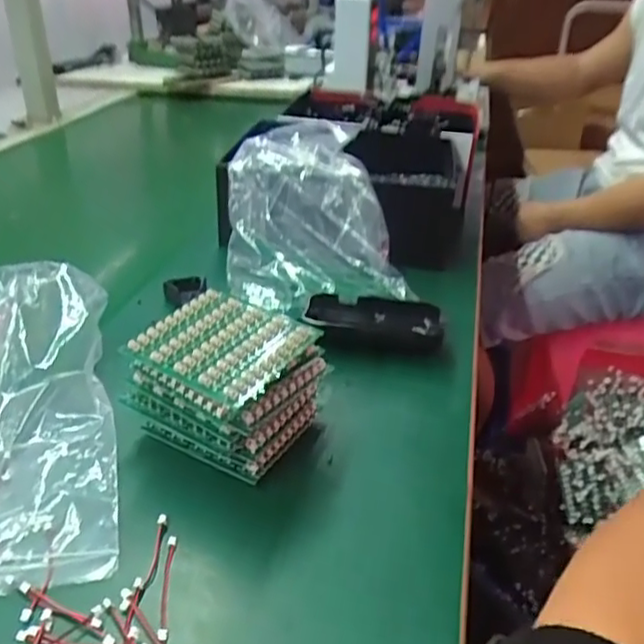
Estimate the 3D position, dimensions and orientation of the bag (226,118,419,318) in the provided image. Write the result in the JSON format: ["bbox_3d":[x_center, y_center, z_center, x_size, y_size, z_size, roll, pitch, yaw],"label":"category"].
[{"bbox_3d":[-0.014,-0.105,0.599,0.148,0.110,0.190,-3,32,-12],"label":"bag"}]

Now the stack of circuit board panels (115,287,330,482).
[{"bbox_3d":[-0.058,0.040,0.398,0.087,0.078,0.085,25,37,28],"label":"stack of circuit board panels"}]

